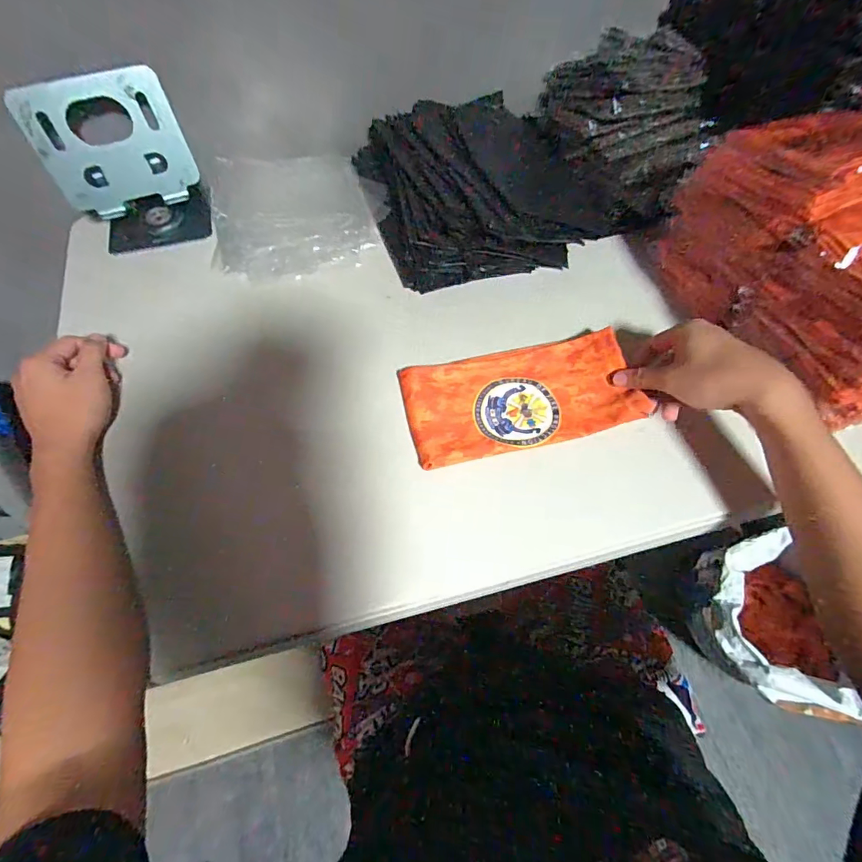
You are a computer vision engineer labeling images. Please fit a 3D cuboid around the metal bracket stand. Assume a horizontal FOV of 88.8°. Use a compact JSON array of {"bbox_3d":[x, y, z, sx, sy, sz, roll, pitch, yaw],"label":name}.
[{"bbox_3d":[-0.364,-0.317,0.528,0.149,0.162,0.059,-27,67,-11],"label":"metal bracket stand"}]

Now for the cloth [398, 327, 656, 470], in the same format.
[{"bbox_3d":[0.091,-0.038,0.454,0.227,0.026,0.114,-12,65,-4],"label":"cloth"}]

